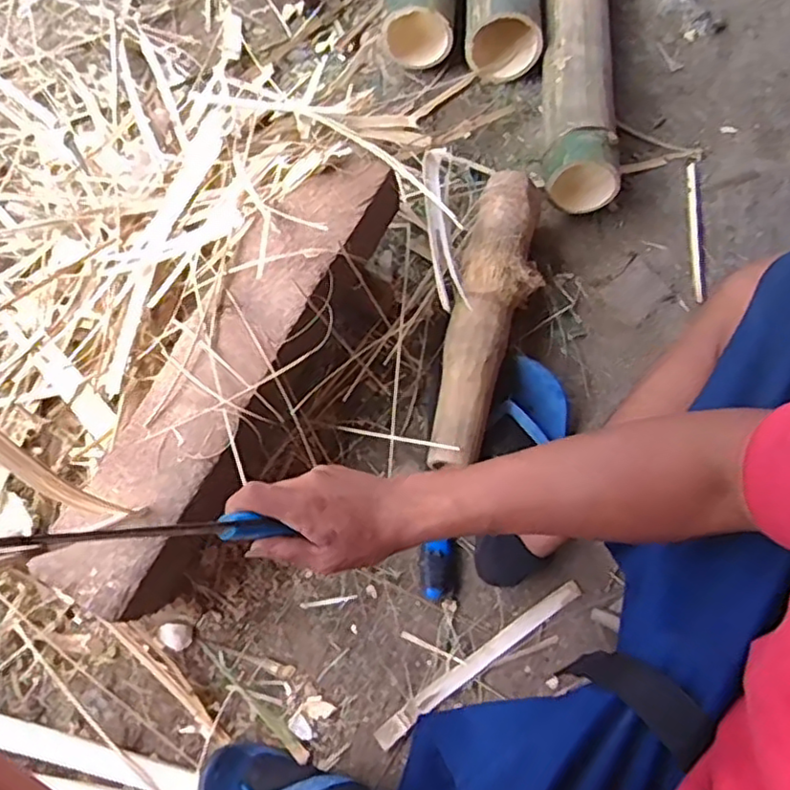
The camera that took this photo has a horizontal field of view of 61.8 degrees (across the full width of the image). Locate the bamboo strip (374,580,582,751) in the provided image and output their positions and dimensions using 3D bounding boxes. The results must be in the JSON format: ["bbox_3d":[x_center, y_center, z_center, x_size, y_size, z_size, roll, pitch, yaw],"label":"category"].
[{"bbox_3d":[0.101,0.306,0.764,0.286,0.012,0.023,-32,74,-17],"label":"bamboo strip"}]

